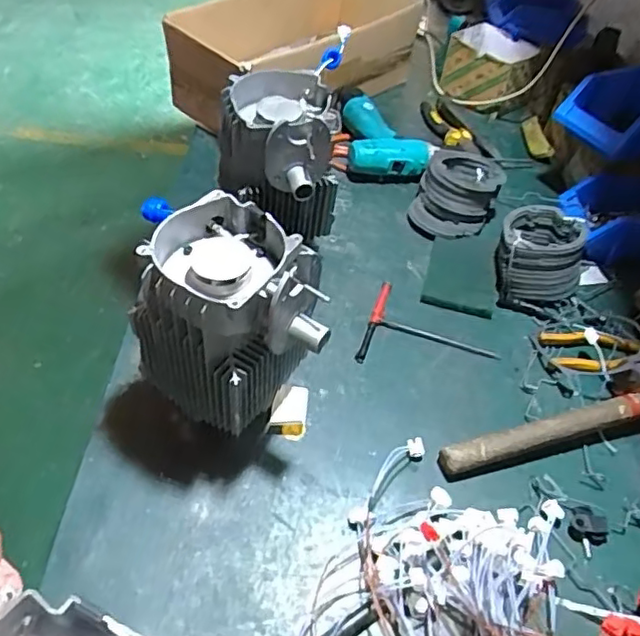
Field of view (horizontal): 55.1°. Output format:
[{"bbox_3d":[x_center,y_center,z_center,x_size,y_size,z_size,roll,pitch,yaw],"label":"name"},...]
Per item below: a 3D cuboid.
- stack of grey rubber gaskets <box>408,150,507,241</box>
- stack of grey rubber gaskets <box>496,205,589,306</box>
[{"bbox_3d":[0.193,-0.177,0.880,0.115,0.071,0.135,27,51,18],"label":"stack of grey rubber gaskets"},{"bbox_3d":[0.283,-0.079,0.790,0.106,0.077,0.123,12,48,4],"label":"stack of grey rubber gaskets"}]

